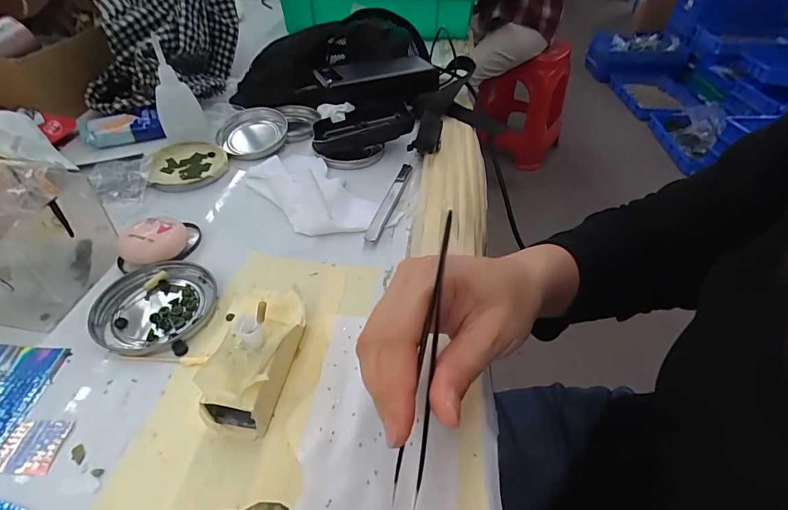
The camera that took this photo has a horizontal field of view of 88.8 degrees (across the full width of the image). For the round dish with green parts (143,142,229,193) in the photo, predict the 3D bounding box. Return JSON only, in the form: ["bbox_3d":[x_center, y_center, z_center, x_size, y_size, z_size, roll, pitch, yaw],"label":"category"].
[{"bbox_3d":[-0.214,-0.095,0.418,0.076,0.014,0.092,-15,47,-18],"label":"round dish with green parts"}]

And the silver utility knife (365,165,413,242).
[{"bbox_3d":[-0.003,-0.053,0.383,0.013,0.007,0.127,14,45,10],"label":"silver utility knife"}]

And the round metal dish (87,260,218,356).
[{"bbox_3d":[-0.169,0.035,0.285,0.075,0.008,0.074,1,43,-1],"label":"round metal dish"}]

